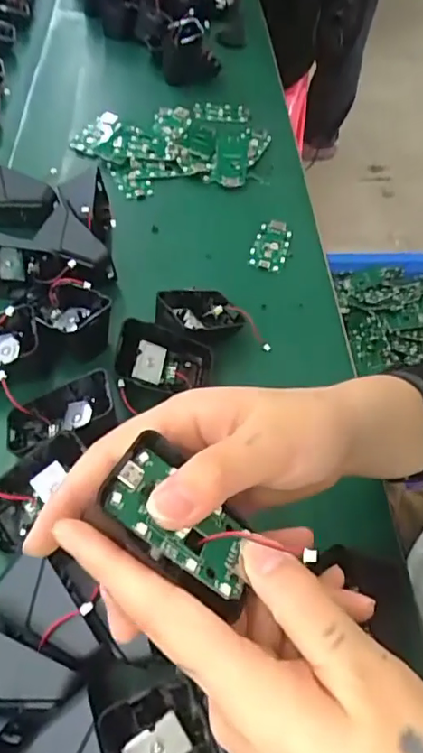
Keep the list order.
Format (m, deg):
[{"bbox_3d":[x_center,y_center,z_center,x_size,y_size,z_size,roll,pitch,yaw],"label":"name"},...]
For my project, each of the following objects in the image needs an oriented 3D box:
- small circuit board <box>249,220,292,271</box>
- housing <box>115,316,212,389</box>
[{"bbox_3d":[0.054,-0.121,0.496,0.032,0.004,0.064,14,53,6],"label":"small circuit board"},{"bbox_3d":[-0.036,-0.010,0.384,0.069,0.028,0.042,17,75,-25],"label":"housing"}]

